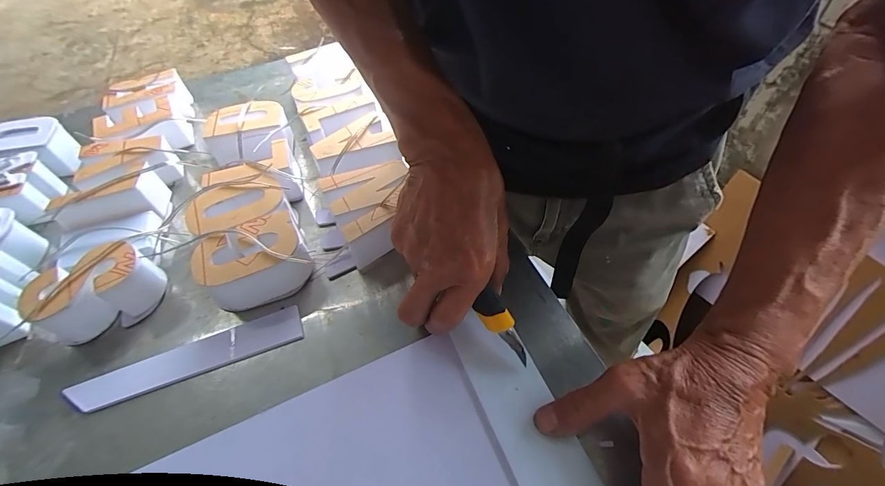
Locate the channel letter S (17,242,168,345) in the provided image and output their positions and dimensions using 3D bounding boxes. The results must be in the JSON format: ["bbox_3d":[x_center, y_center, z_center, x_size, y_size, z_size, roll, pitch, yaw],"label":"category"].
[{"bbox_3d":[-0.292,0.043,0.331,0.091,0.050,0.056,-26,56,-13],"label":"channel letter S"}]

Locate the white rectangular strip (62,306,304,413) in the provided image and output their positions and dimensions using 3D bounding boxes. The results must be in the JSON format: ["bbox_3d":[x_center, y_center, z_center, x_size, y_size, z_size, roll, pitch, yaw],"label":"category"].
[{"bbox_3d":[-0.202,0.093,0.314,0.172,0.004,0.032,-18,57,-10],"label":"white rectangular strip"}]

